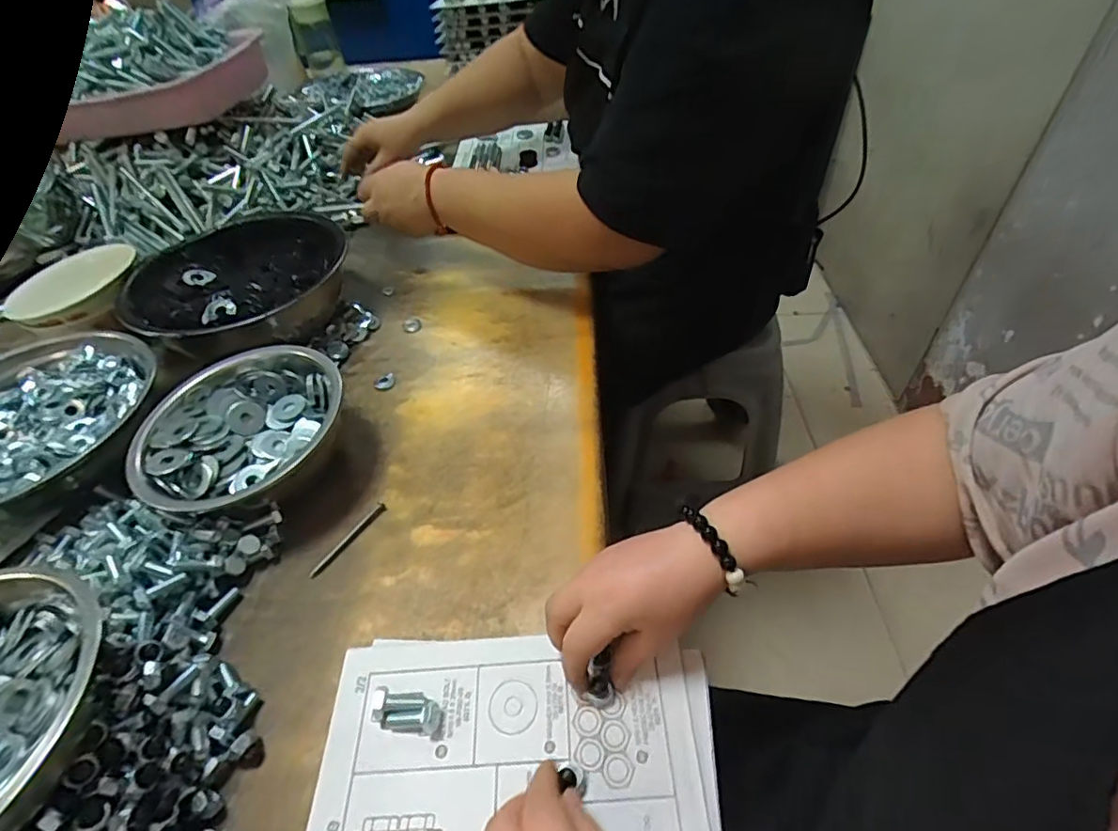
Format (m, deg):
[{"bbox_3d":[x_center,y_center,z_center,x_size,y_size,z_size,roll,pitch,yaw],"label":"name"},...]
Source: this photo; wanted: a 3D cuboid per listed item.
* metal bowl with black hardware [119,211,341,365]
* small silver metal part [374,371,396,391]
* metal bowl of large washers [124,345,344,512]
[{"bbox_3d":[-0.364,-0.145,0.638,0.219,0.071,0.220,-2,47,3],"label":"metal bowl with black hardware"},{"bbox_3d":[-0.184,-0.035,0.587,0.022,0.006,0.023,-1,53,1],"label":"small silver metal part"},{"bbox_3d":[-0.275,0.017,0.486,0.152,0.064,0.163,-2,47,3],"label":"metal bowl of large washers"}]

